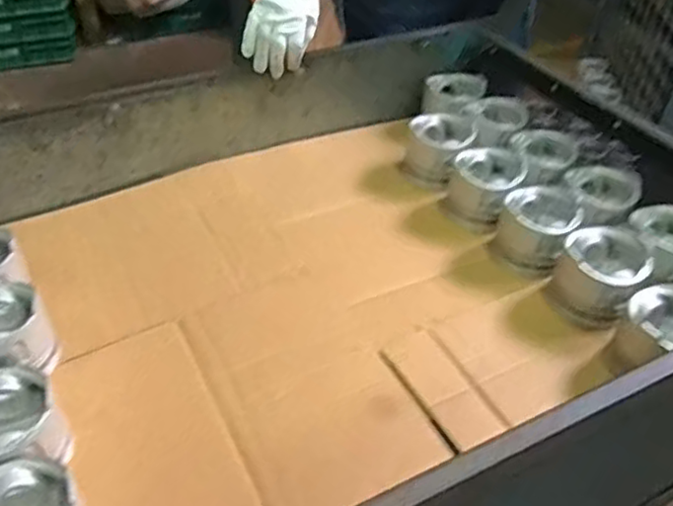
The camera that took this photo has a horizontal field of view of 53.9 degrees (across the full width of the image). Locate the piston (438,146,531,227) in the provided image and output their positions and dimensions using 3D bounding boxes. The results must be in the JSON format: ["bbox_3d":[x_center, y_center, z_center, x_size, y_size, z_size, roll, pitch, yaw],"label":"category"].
[{"bbox_3d":[0.224,-0.104,1.004,0.108,0.095,0.113,18,43,17],"label":"piston"}]

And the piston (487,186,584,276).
[{"bbox_3d":[0.280,-0.032,0.929,0.105,0.085,0.106,22,44,21],"label":"piston"}]

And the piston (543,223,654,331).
[{"bbox_3d":[0.334,0.028,0.849,0.104,0.088,0.109,22,44,21],"label":"piston"}]

